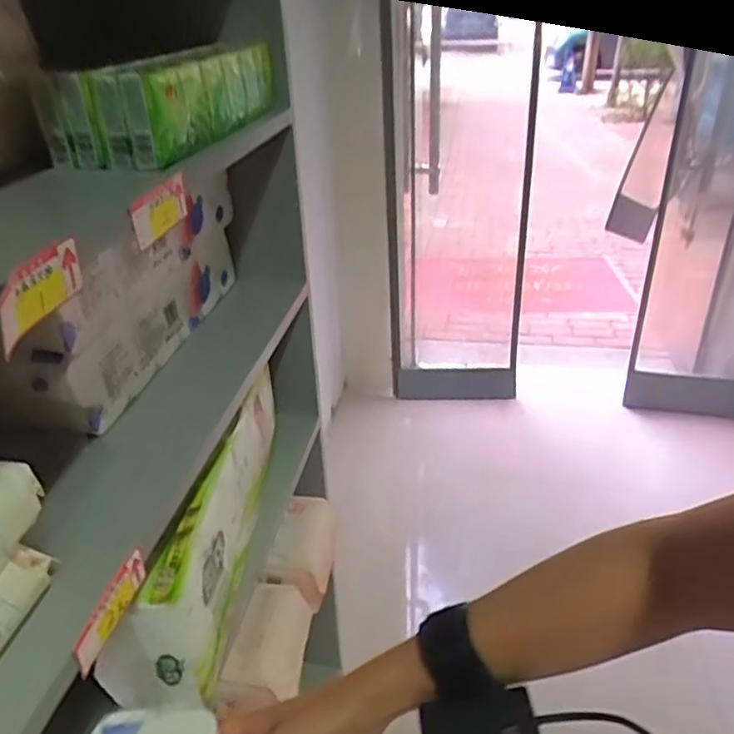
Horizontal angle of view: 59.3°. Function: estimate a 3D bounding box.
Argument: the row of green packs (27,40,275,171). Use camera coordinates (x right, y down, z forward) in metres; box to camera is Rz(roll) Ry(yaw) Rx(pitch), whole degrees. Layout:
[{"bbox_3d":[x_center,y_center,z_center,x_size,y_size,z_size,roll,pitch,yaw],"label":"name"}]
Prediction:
[{"bbox_3d":[-0.195,-0.281,0.665,0.112,0.074,0.314,4,31,10],"label":"row of green packs"}]

